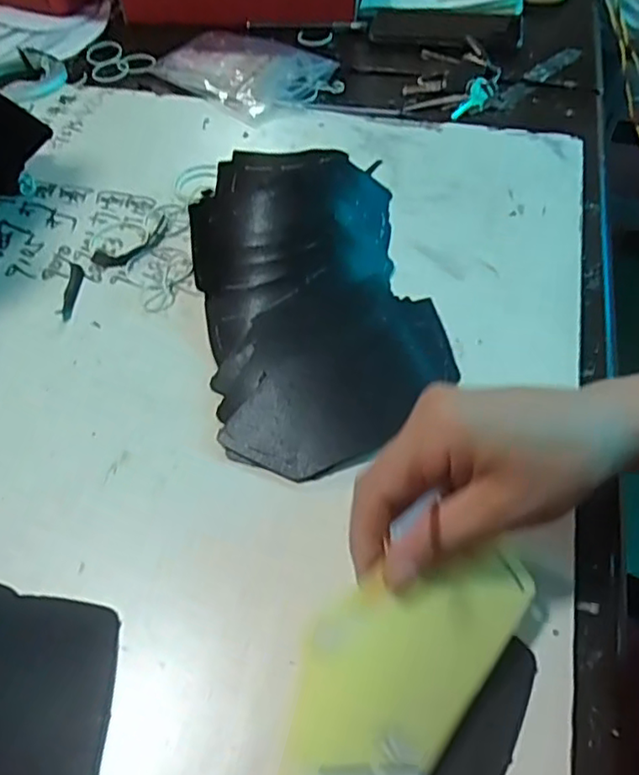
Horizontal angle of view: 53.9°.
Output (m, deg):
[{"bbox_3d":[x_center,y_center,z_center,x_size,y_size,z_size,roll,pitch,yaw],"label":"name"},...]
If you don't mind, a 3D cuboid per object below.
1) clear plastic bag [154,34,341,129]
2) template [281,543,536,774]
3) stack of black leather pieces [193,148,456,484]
[{"bbox_3d":[-0.076,-0.334,0.657,0.167,0.020,0.130,36,61,26],"label":"clear plastic bag"},{"bbox_3d":[0.036,0.111,0.263,0.068,0.008,0.124,40,68,3],"label":"template"},{"bbox_3d":[-0.004,-0.071,0.425,0.149,0.048,0.265,-9,52,-5],"label":"stack of black leather pieces"}]

